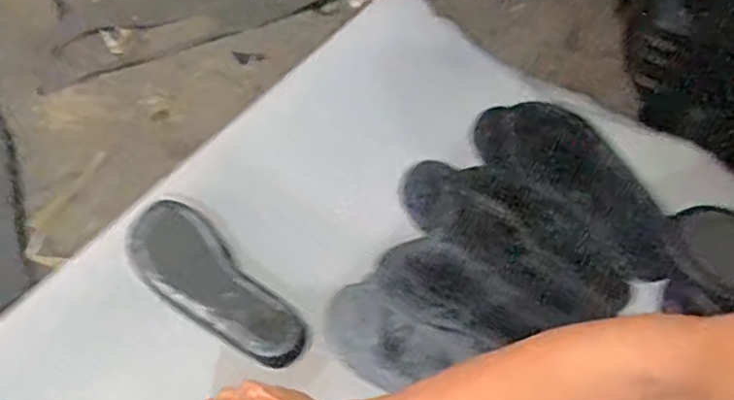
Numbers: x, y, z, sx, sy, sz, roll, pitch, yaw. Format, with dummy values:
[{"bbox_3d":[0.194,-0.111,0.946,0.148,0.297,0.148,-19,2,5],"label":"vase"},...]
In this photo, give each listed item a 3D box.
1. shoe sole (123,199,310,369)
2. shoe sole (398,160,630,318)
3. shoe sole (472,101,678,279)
[{"bbox_3d":[-0.169,0.096,0.735,0.236,0.017,0.091,41,71,14],"label":"shoe sole"},{"bbox_3d":[0.172,0.031,0.785,0.282,0.024,0.127,33,63,23],"label":"shoe sole"},{"bbox_3d":[0.262,-0.031,0.811,0.128,0.034,0.285,-34,60,-19],"label":"shoe sole"}]

